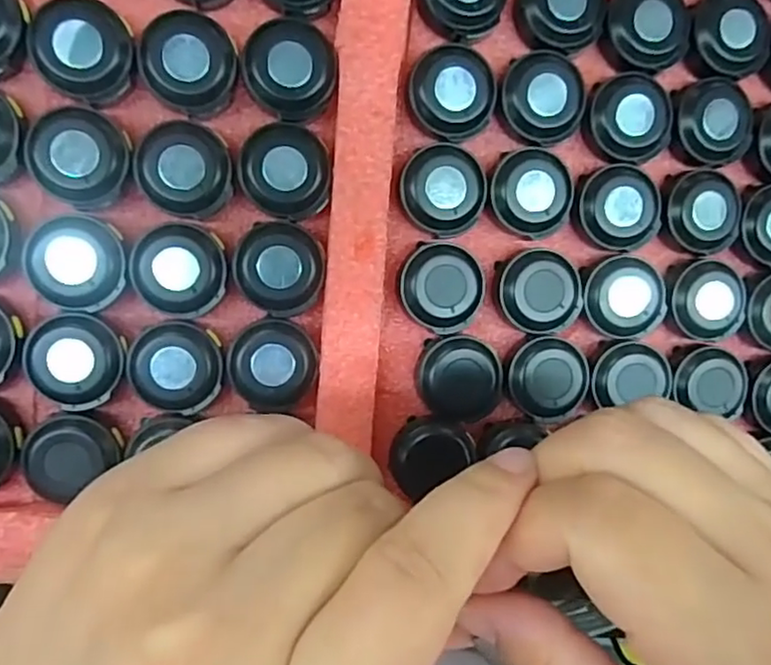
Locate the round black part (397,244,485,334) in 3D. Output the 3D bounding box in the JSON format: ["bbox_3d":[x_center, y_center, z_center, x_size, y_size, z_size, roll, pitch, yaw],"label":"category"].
[{"bbox_3d":[0.020,-0.015,0.220,0.030,0.012,0.030,-1,97,-8],"label":"round black part"}]

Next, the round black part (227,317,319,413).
[{"bbox_3d":[-0.037,0.011,0.210,0.029,0.011,0.029,-1,97,-8],"label":"round black part"}]

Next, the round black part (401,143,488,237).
[{"bbox_3d":[0.020,-0.048,0.215,0.029,0.011,0.029,-1,97,-8],"label":"round black part"}]

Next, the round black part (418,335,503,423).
[{"bbox_3d":[0.026,0.017,0.224,0.029,0.011,0.029,-1,97,-8],"label":"round black part"}]

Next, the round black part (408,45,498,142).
[{"bbox_3d":[0.023,-0.080,0.213,0.028,0.013,0.029,-1,97,-8],"label":"round black part"}]

